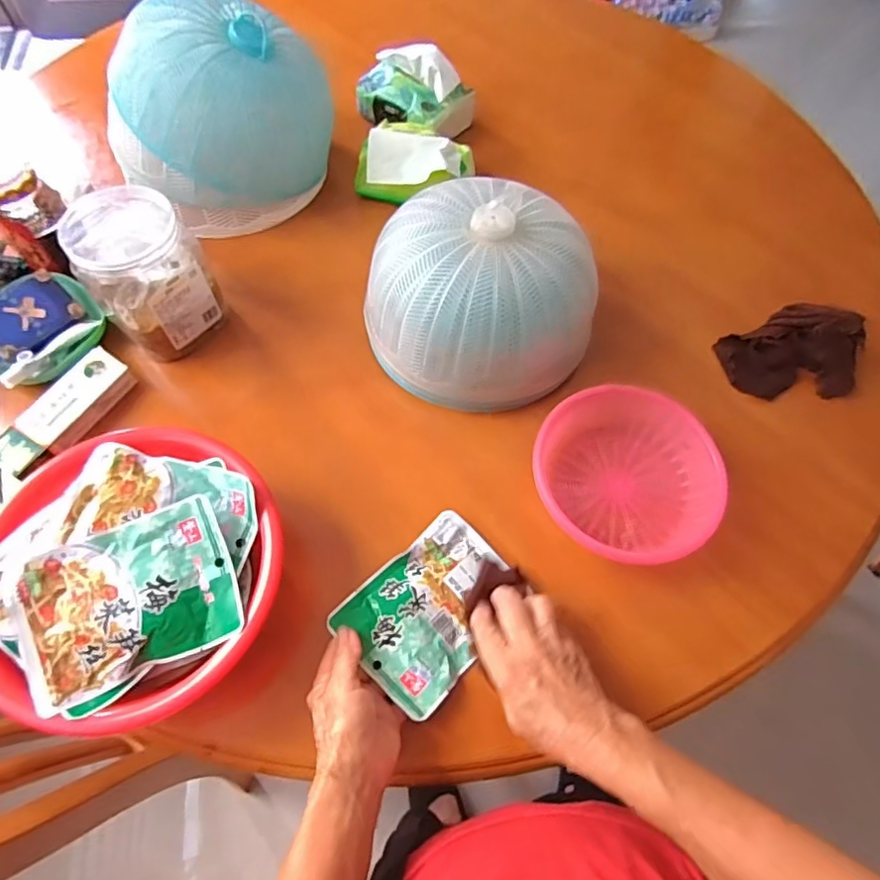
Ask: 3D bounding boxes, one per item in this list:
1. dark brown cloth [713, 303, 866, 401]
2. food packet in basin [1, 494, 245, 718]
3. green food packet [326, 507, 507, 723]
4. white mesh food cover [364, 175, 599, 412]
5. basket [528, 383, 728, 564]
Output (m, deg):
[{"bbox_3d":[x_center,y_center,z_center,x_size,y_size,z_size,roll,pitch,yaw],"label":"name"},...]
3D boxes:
[{"bbox_3d":[0.385,-0.095,0.608,0.133,0.053,0.104,-16,65,-10],"label":"dark brown cloth"},{"bbox_3d":[-0.233,0.117,0.422,0.151,0.028,0.110,-21,66,-13],"label":"food packet in basin"},{"bbox_3d":[-0.005,0.142,0.486,0.107,0.018,0.146,41,68,17],"label":"green food packet"},{"bbox_3d":[0.042,-0.144,0.574,0.206,0.143,0.208,-36,70,-18],"label":"white mesh food cover"},{"bbox_3d":[0.170,0.036,0.531,0.165,0.061,0.159,1,63,-2],"label":"basket"}]

